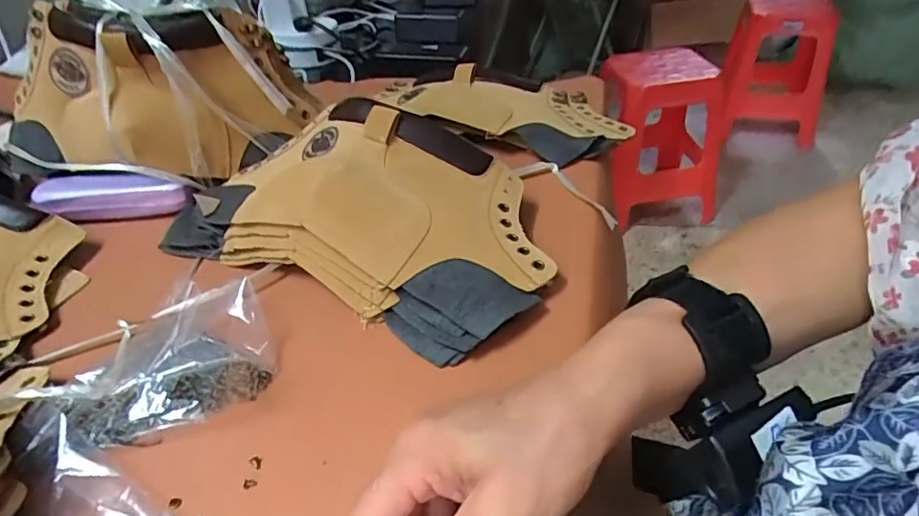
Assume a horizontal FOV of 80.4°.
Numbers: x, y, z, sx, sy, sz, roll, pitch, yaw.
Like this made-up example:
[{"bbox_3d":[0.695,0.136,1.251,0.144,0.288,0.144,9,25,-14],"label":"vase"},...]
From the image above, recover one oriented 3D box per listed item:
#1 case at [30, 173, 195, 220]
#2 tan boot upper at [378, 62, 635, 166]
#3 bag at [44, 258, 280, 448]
[{"bbox_3d":[-0.320,-0.054,0.497,0.137,0.042,0.028,-4,38,2],"label":"case"},{"bbox_3d":[0.037,-0.164,0.584,0.285,0.051,0.147,11,41,20],"label":"tan boot upper"},{"bbox_3d":[-0.189,0.055,0.354,0.116,0.034,0.124,-20,40,-19],"label":"bag"}]

